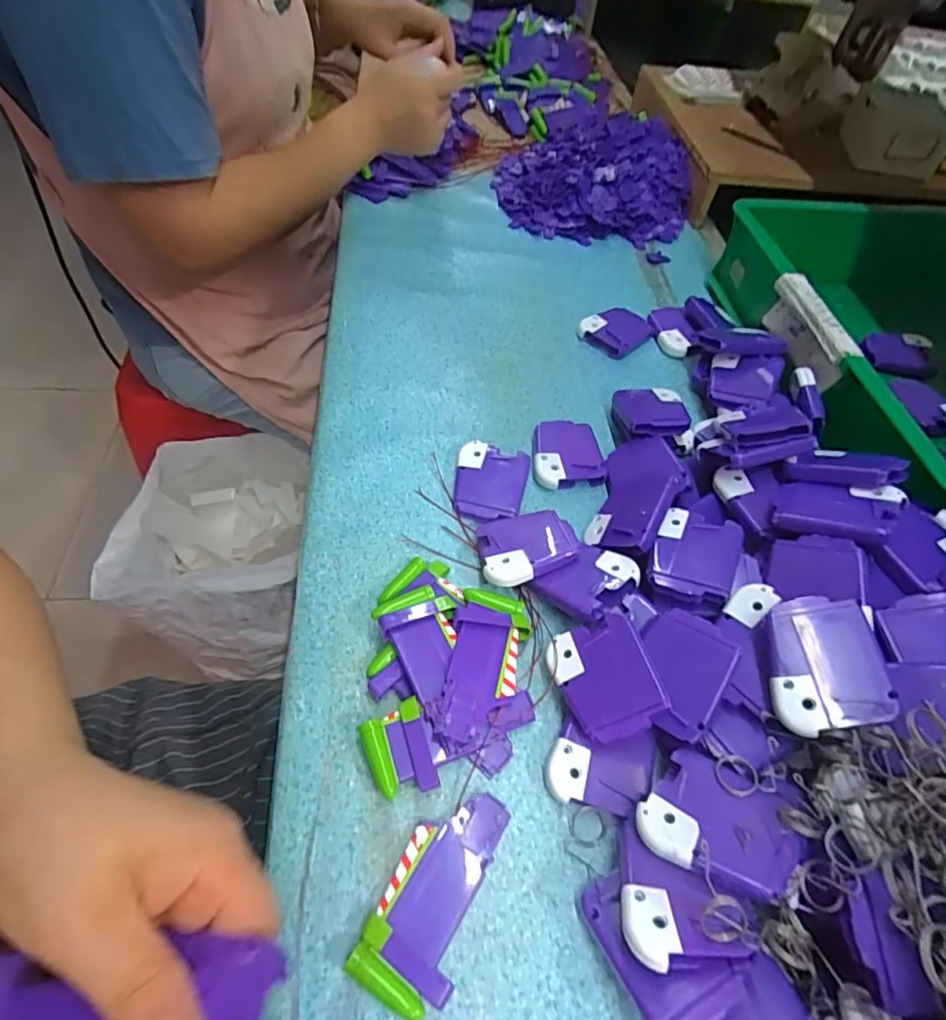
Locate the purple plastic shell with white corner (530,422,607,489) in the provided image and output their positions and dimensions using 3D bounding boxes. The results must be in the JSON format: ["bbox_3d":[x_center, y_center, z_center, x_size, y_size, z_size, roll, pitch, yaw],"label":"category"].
[{"bbox_3d":[0.070,-0.045,0.414,0.051,0.011,0.063,-2,56,-5],"label":"purple plastic shell with white corner"}]

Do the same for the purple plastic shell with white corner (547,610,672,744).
[{"bbox_3d":[0.072,0.091,0.295,0.049,0.012,0.061,-31,54,11],"label":"purple plastic shell with white corner"}]

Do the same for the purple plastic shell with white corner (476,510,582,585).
[{"bbox_3d":[0.033,0.024,0.351,0.064,0.015,0.052,-11,35,-16],"label":"purple plastic shell with white corner"}]

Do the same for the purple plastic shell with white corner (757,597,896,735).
[{"bbox_3d":[0.173,0.076,0.268,0.049,0.013,0.062,-4,69,18],"label":"purple plastic shell with white corner"}]

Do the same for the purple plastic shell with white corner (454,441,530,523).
[{"bbox_3d":[0.011,-0.020,0.386,0.049,0.015,0.061,12,56,5],"label":"purple plastic shell with white corner"}]

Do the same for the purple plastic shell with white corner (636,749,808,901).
[{"bbox_3d":[0.113,0.141,0.249,0.063,0.007,0.050,16,46,30],"label":"purple plastic shell with white corner"}]

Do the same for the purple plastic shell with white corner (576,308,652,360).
[{"bbox_3d":[0.135,-0.170,0.510,0.052,0.016,0.064,39,62,21],"label":"purple plastic shell with white corner"}]

